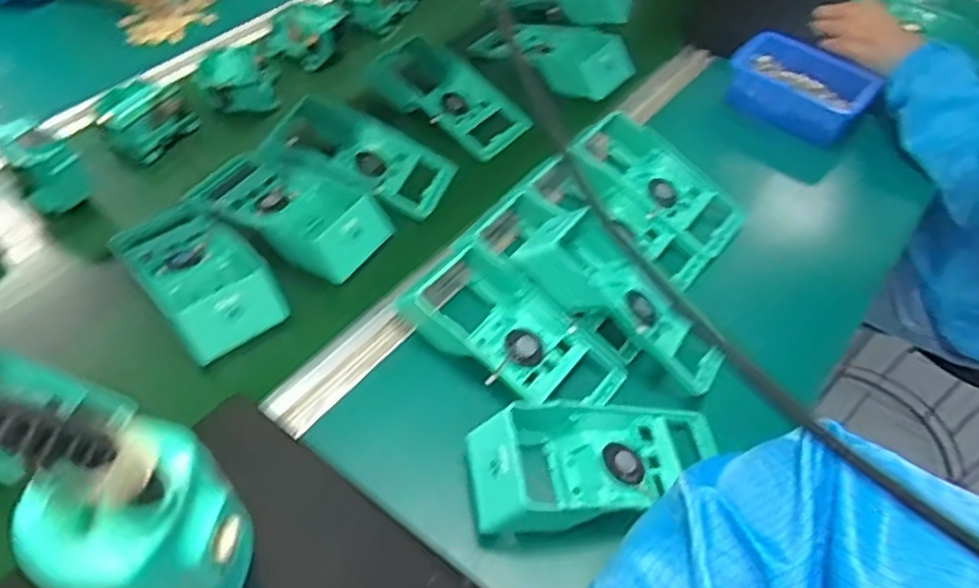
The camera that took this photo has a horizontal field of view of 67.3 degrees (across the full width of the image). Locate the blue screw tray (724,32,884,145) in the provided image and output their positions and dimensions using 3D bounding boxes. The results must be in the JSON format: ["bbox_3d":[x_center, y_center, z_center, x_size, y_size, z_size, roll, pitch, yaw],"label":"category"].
[{"bbox_3d":[0.361,-0.244,0.864,0.156,0.055,0.105,26,54,16],"label":"blue screw tray"}]

